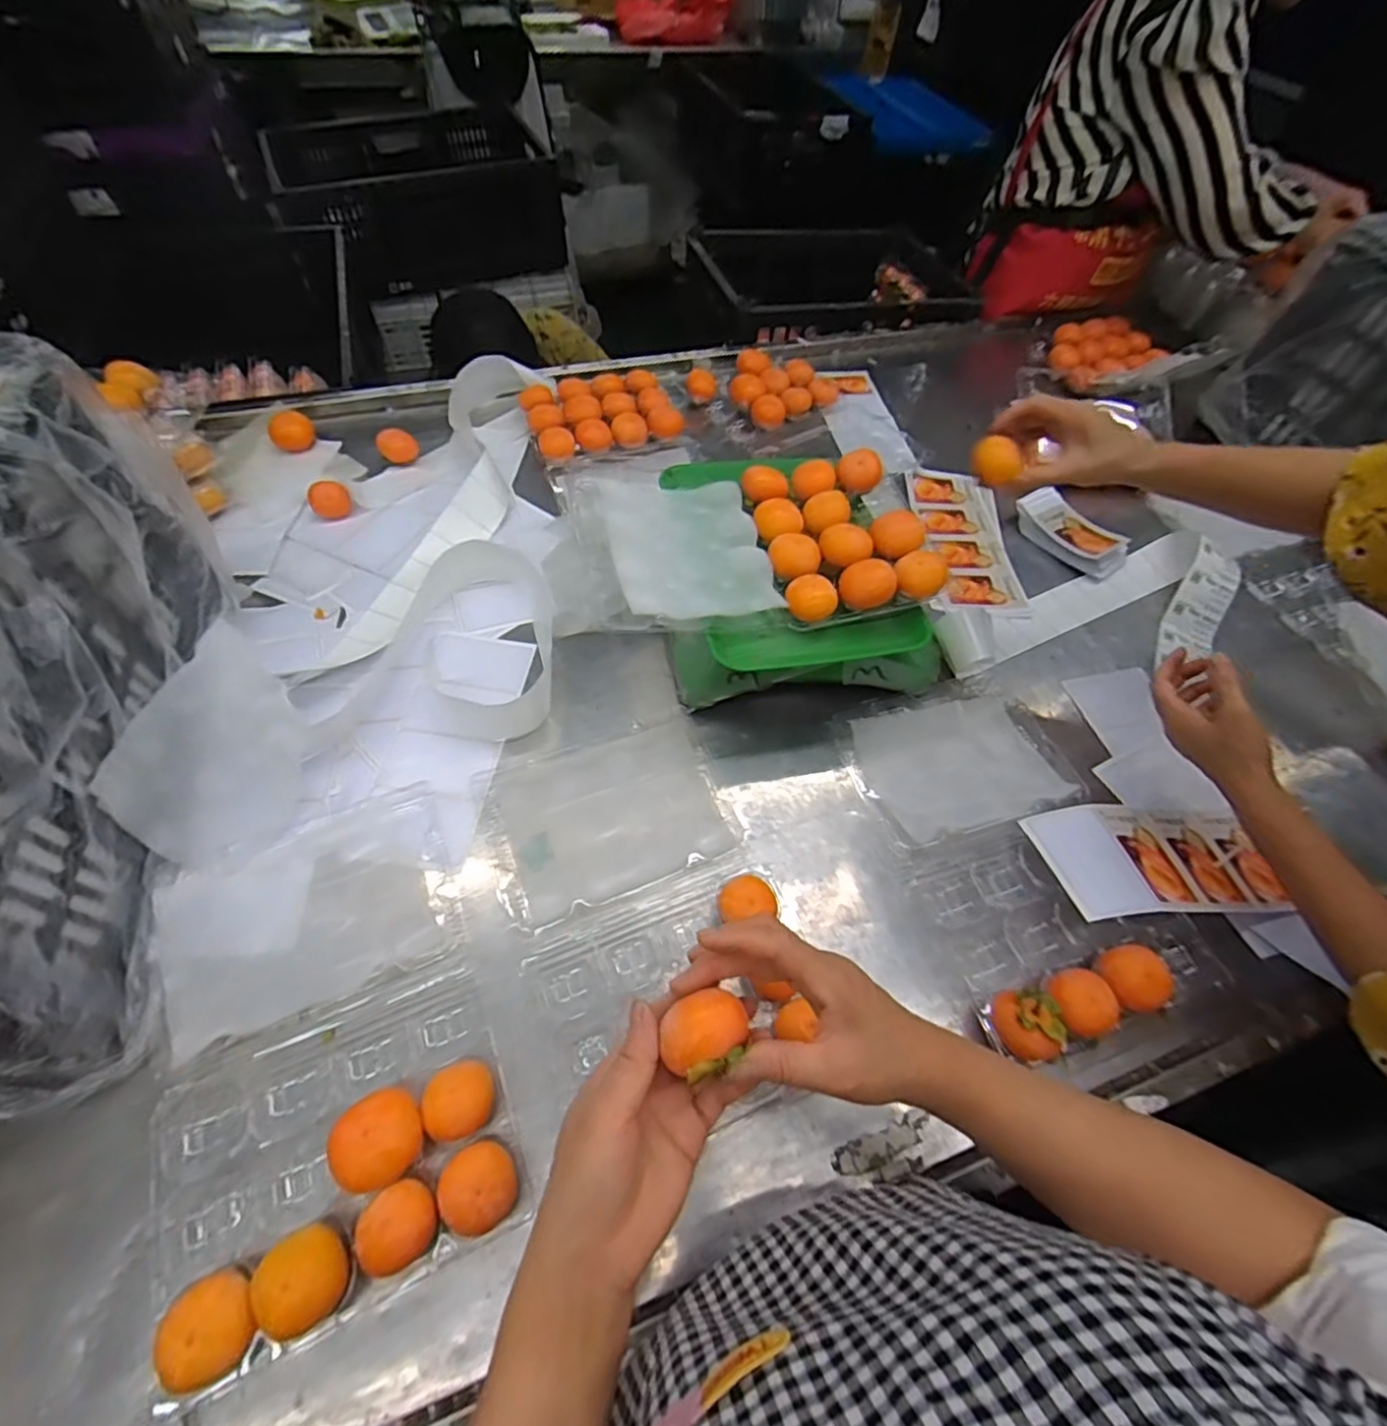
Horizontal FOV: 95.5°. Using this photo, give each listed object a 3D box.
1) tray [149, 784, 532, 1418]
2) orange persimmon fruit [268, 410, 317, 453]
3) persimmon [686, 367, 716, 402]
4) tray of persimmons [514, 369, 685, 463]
[{"bbox_3d":[-0.278,0.228,0.468,0.222,0.048,0.348,-19,60,-16],"label":"tray"},{"bbox_3d":[-0.544,-0.380,0.858,0.052,0.049,0.045,-25,62,-19],"label":"orange persimmon fruit"},{"bbox_3d":[0.012,-0.501,0.973,0.045,0.049,0.041,6,57,0],"label":"persimmon"},{"bbox_3d":[-0.135,-0.441,0.924,0.213,0.048,0.156,-16,59,-14],"label":"tray of persimmons"}]

